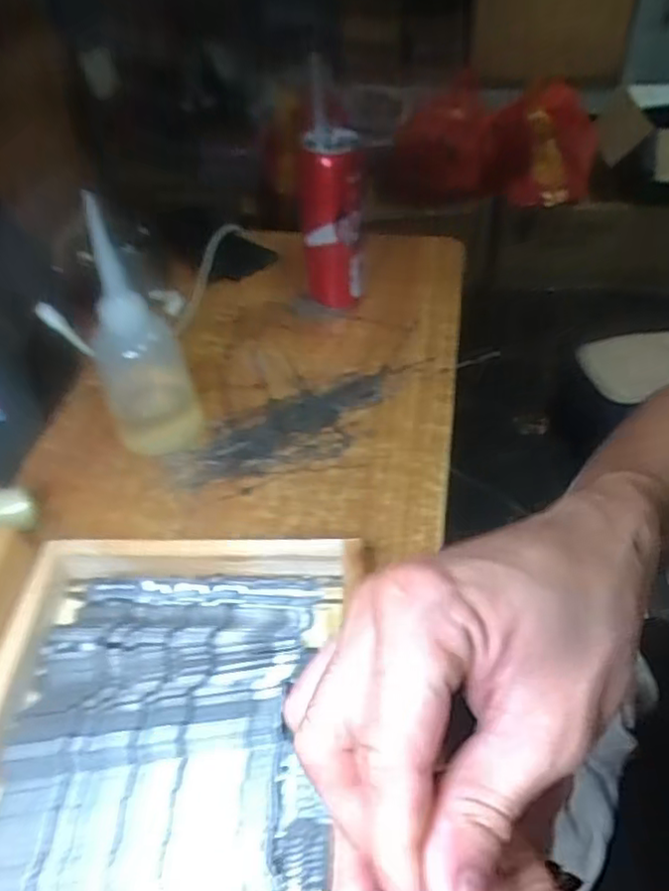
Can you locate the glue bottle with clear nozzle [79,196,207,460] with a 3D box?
[{"bbox_3d":[-0.131,-0.078,0.443,0.064,0.168,0.041,-11,45,-16],"label":"glue bottle with clear nozzle"}]

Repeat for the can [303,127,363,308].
[{"bbox_3d":[-0.003,-0.191,0.575,0.052,0.146,0.066,0,43,-5],"label":"can"}]

